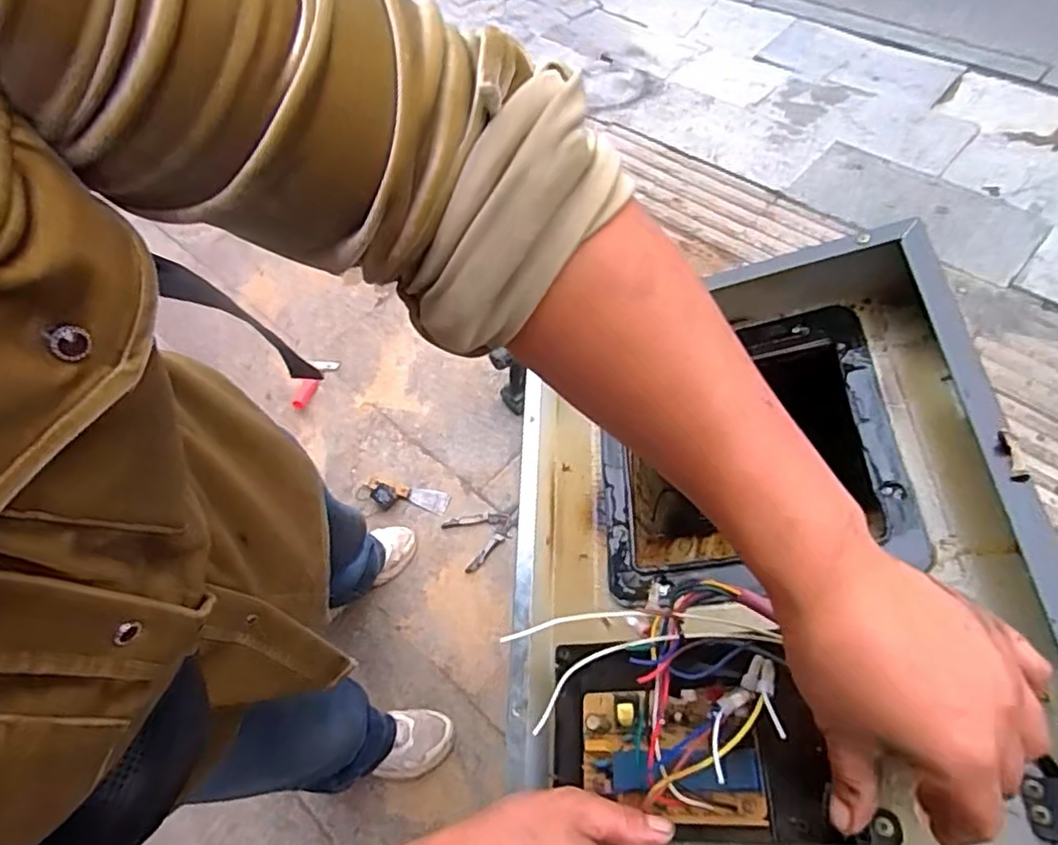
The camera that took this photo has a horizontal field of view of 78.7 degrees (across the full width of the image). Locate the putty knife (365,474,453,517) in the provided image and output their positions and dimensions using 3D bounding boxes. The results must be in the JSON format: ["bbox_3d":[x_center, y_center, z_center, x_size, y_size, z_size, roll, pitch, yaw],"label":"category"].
[{"bbox_3d":[-0.255,0.144,1.355,0.182,0.021,0.046,16,61,16],"label":"putty knife"}]

